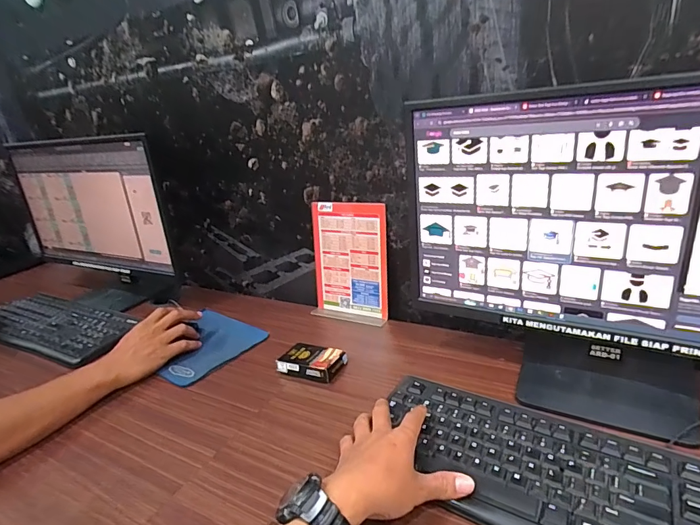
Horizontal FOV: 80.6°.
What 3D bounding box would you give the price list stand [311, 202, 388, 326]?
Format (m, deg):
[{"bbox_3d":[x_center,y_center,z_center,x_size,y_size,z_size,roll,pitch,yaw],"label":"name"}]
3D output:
[{"bbox_3d":[-0.005,0.001,0.753,0.146,0.205,0.056,5,25,28],"label":"price list stand"}]

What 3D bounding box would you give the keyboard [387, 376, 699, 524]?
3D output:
[{"bbox_3d":[0.222,0.211,0.390,0.420,0.017,0.156,11,28,37],"label":"keyboard"}]

